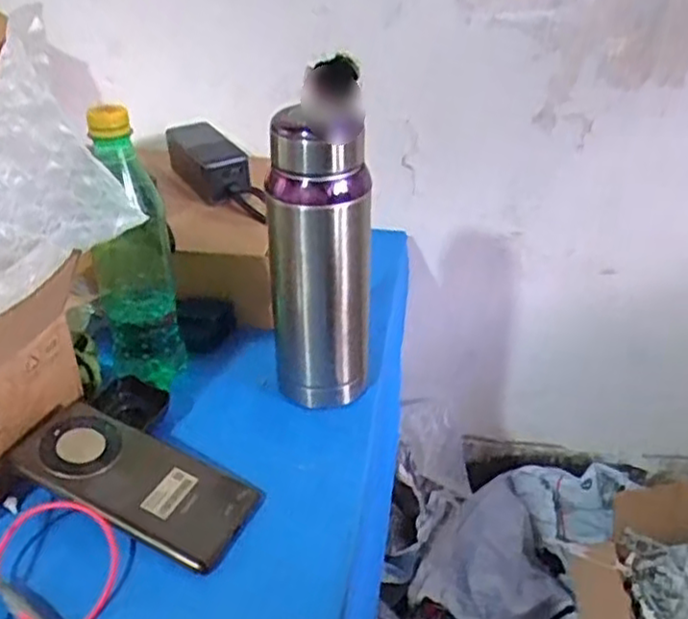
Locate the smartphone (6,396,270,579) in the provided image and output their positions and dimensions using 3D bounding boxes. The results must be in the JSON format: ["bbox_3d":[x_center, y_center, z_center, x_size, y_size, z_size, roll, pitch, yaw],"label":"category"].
[{"bbox_3d":[-0.148,0.118,0.500,0.170,0.016,0.075,24,38,11],"label":"smartphone"}]

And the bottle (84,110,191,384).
[{"bbox_3d":[-0.177,-0.039,0.569,0.074,0.239,0.077,-10,34,-14],"label":"bottle"}]

